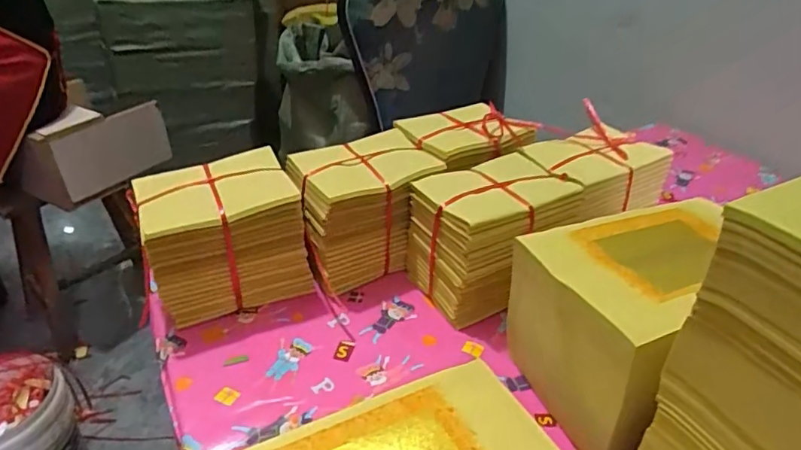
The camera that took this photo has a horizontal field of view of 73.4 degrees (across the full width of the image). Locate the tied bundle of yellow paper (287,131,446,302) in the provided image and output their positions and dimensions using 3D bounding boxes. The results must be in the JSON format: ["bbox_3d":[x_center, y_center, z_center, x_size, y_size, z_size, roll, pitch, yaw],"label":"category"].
[{"bbox_3d":[-0.045,-0.018,0.687,0.180,0.143,0.127,-17,38,-25],"label":"tied bundle of yellow paper"}]

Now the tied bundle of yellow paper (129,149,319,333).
[{"bbox_3d":[-0.202,0.015,0.624,0.161,0.152,0.113,-12,36,-18],"label":"tied bundle of yellow paper"}]

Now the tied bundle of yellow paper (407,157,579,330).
[{"bbox_3d":[0.107,0.012,0.648,0.171,0.140,0.122,-18,38,-25],"label":"tied bundle of yellow paper"}]

